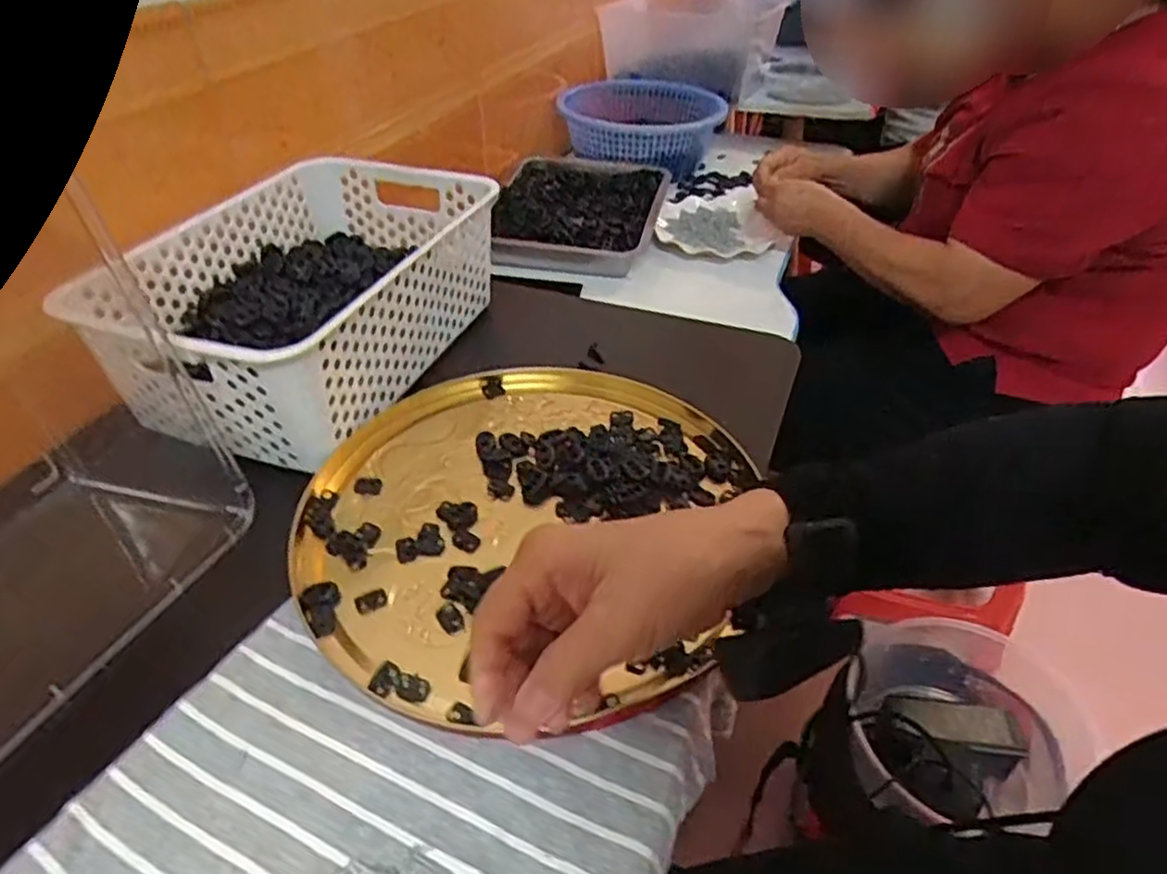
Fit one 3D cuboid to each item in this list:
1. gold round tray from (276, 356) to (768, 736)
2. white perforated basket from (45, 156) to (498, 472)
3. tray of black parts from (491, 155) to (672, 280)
[{"bbox_3d":[-0.042,0.046,0.474,0.270,0.023,0.289,0,40,0],"label":"gold round tray"},{"bbox_3d":[-0.215,-0.114,0.590,0.205,0.112,0.302,15,42,17],"label":"white perforated basket"},{"bbox_3d":[-0.008,-0.340,1.061,0.232,0.054,0.329,9,41,10],"label":"tray of black parts"}]

